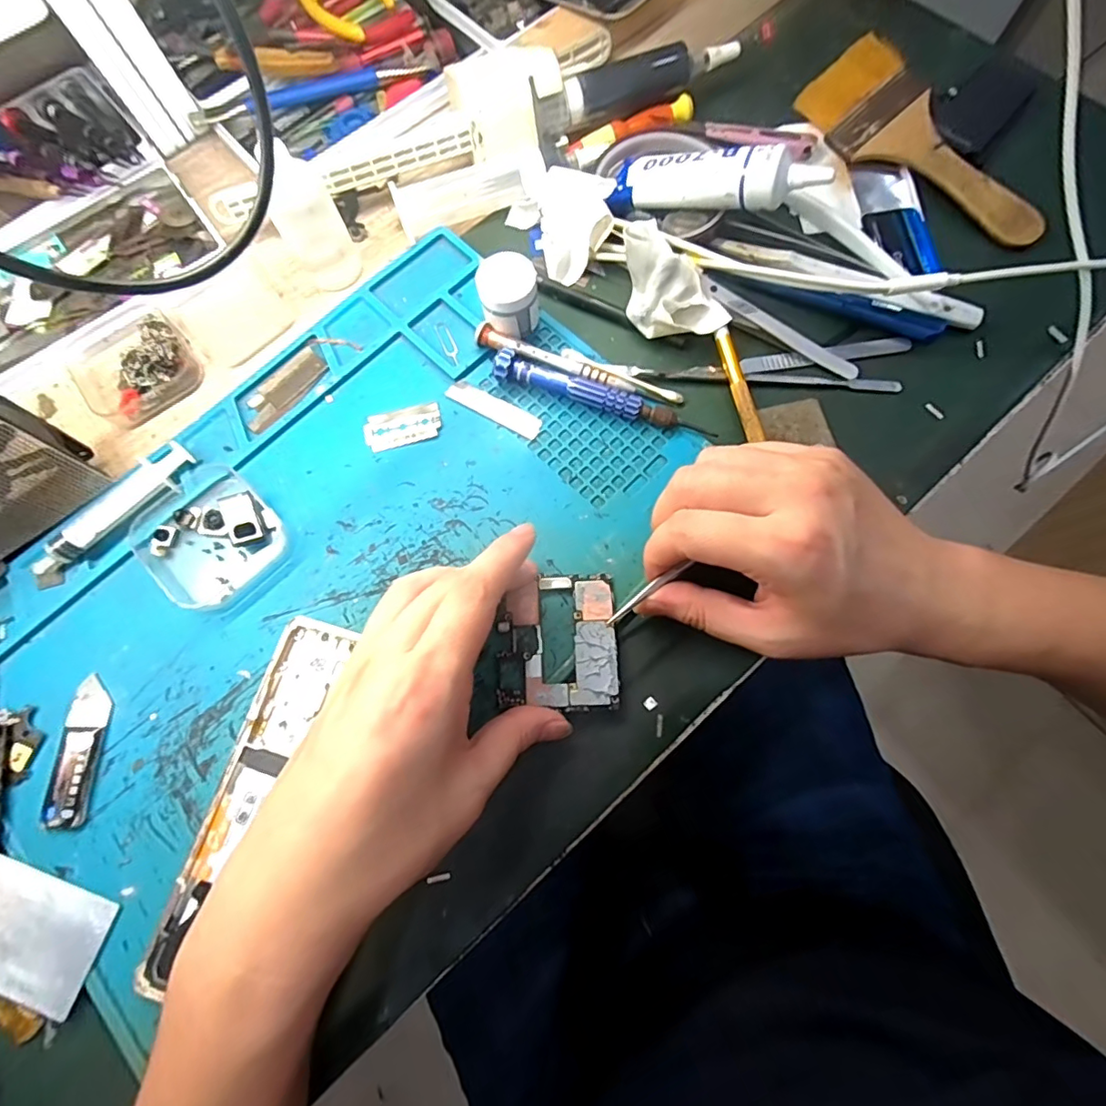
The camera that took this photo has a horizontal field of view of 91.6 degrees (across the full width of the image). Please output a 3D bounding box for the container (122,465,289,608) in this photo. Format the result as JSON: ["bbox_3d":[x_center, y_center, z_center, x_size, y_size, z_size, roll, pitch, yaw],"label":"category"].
[{"bbox_3d":[-0.181,-0.011,0.282,0.061,0.014,0.071,-44,77,-10],"label":"container"}]

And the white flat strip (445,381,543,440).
[{"bbox_3d":[-0.033,-0.082,0.302,0.057,0.004,0.014,29,77,9],"label":"white flat strip"}]

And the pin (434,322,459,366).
[{"bbox_3d":[-0.061,-0.124,0.315,0.008,0.004,0.032,-23,75,-5],"label":"pin"}]

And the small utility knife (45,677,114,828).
[{"bbox_3d":[-0.228,0.095,0.258,0.020,0.006,0.067,0,74,2],"label":"small utility knife"}]

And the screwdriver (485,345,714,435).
[{"bbox_3d":[0.027,-0.085,0.293,0.121,0.018,0.014,18,75,7],"label":"screwdriver"}]

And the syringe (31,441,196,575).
[{"bbox_3d":[-0.230,-0.021,0.284,0.019,0.014,0.091,39,79,11],"label":"syringe"}]

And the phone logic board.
[{"bbox_3d":[0.002,0.043,0.262,0.056,0.007,0.064,-2,74,1],"label":"phone logic board"}]

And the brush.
[{"bbox_3d":[0.230,-0.249,0.331,0.062,0.024,0.164,-39,77,-9],"label":"brush"}]

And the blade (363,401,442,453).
[{"bbox_3d":[-0.084,-0.071,0.301,0.043,0.004,0.021,-15,74,-3],"label":"blade"}]

